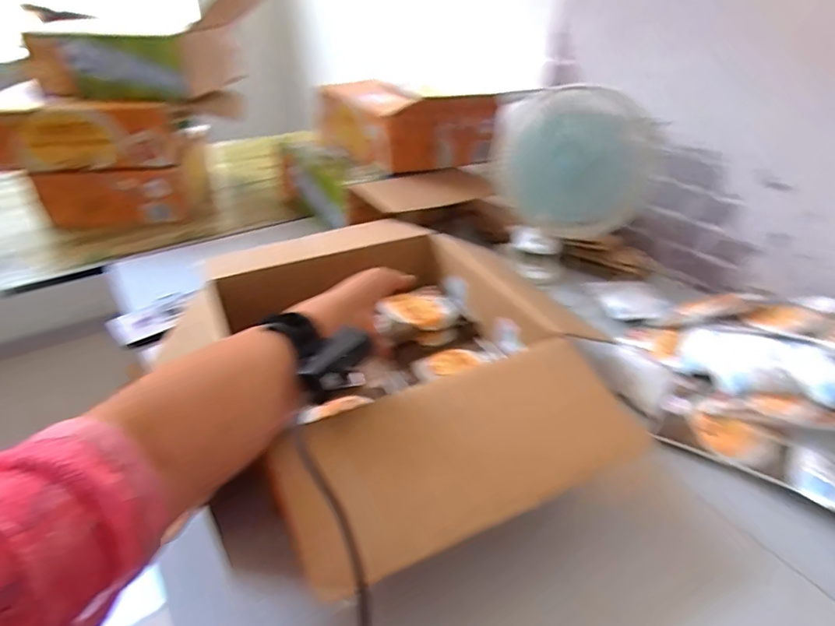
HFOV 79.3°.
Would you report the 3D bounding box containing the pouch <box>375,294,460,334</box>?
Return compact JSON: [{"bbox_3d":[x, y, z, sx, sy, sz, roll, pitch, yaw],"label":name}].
[{"bbox_3d":[-0.001,0.000,0.663,0.105,0.023,0.070,-18,40,-27],"label":"pouch"}]

